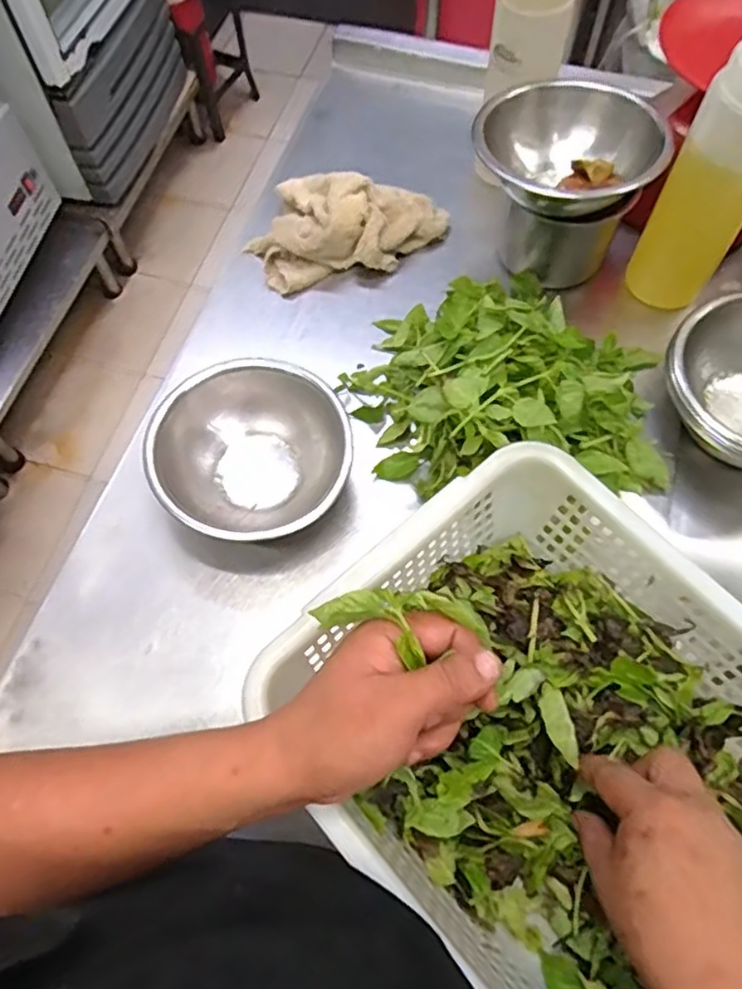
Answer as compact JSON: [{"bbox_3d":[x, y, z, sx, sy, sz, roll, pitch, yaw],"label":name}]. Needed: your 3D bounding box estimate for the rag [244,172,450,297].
[{"bbox_3d":[-0.024,-0.273,0.638,0.193,0.052,0.120,-15,66,-6],"label":"rag"}]

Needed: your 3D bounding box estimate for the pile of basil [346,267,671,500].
[{"bbox_3d":[0.111,-0.094,0.527,0.253,0.088,0.177,1,65,2],"label":"pile of basil"}]

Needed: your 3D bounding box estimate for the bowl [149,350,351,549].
[{"bbox_3d":[-0.092,-0.035,0.517,0.152,0.051,0.142,0,65,1],"label":"bowl"}]

